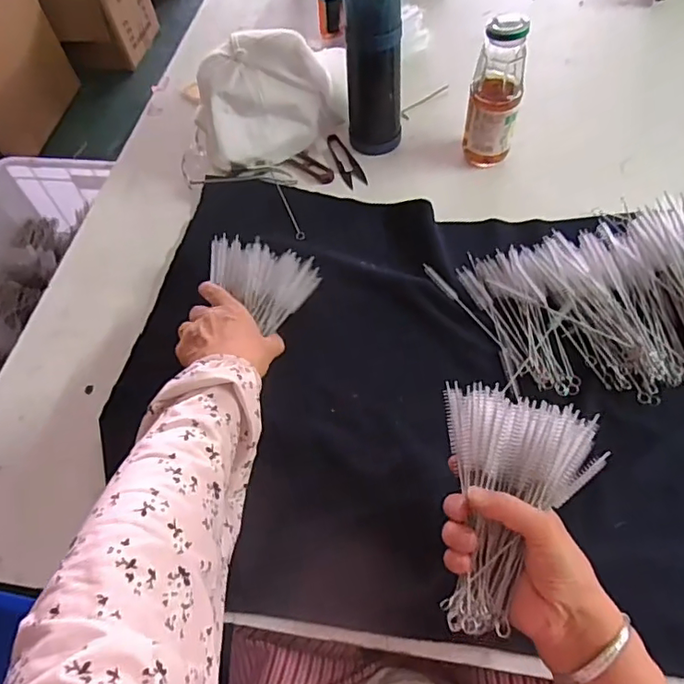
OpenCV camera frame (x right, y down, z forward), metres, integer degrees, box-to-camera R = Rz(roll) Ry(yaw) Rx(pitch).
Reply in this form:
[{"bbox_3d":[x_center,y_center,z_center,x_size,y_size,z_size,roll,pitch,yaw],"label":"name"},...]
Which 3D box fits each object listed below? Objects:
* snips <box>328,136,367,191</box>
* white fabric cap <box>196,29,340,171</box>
[{"bbox_3d":[0.006,-0.241,0.721,0.030,0.010,0.098,-19,58,-6],"label":"snips"},{"bbox_3d":[-0.095,-0.311,0.691,0.186,0.108,0.109,-29,63,-12],"label":"white fabric cap"}]

